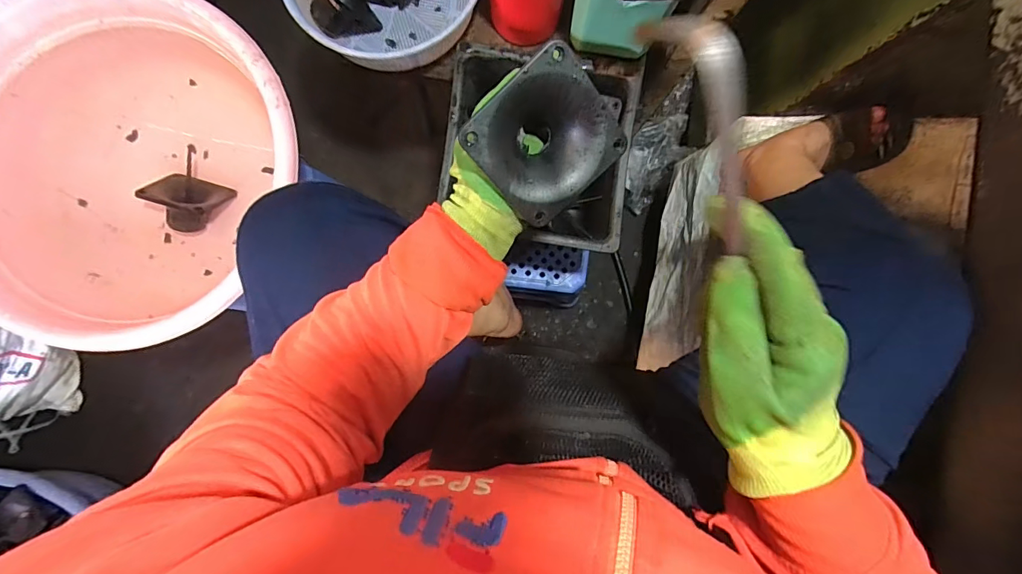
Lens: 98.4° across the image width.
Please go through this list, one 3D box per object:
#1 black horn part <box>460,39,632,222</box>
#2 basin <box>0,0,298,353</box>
[{"bbox_3d":[0.020,-0.111,0.326,0.095,0.055,0.098,29,103,-26],"label":"black horn part"},{"bbox_3d":[-0.484,-0.156,0.567,0.401,0.121,0.413,0,87,-2],"label":"basin"}]

